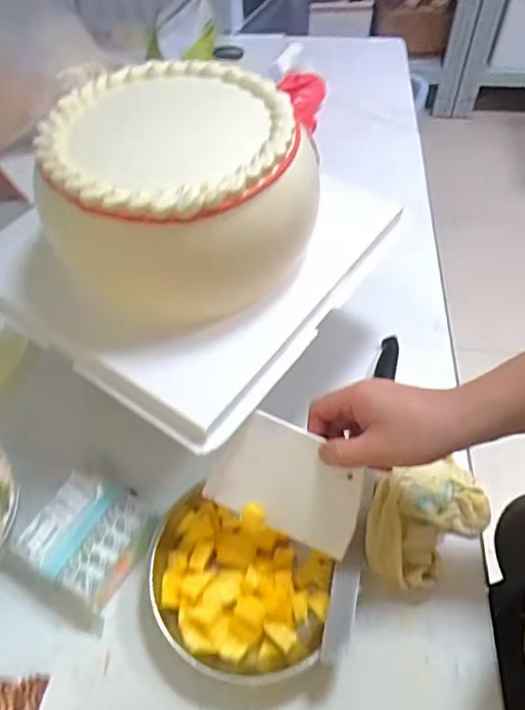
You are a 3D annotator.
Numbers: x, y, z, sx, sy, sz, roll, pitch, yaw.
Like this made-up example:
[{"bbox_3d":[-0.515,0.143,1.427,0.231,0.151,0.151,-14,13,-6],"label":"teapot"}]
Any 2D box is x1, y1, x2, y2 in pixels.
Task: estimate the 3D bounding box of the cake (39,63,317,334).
[{"bbox_3d":[-0.072,-0.157,0.536,0.242,0.126,0.218,-10,54,-7],"label":"cake"}]

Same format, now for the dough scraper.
[{"bbox_3d":[0.023,0.110,0.496,0.129,0.007,0.094,24,102,14],"label":"dough scraper"}]

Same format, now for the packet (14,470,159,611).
[{"bbox_3d":[-0.166,0.169,0.547,0.109,0.034,0.101,23,57,17],"label":"packet"}]

